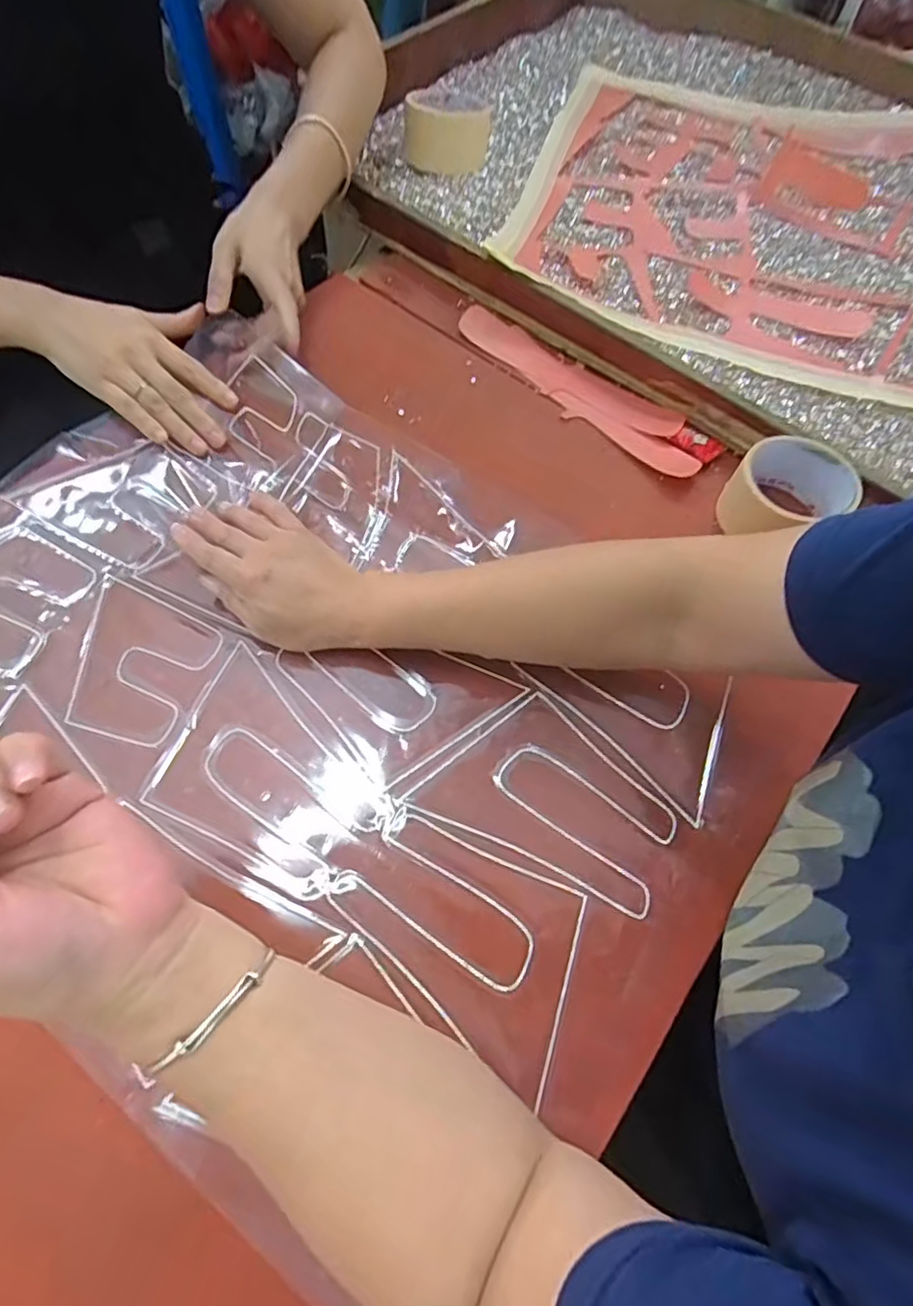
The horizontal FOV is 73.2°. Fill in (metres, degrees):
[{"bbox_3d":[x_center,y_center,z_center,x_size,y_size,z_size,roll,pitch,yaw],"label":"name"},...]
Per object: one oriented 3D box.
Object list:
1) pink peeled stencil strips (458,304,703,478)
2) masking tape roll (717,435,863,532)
[{"bbox_3d":[0.109,-0.242,0.558,0.261,0.014,0.056,39,69,14],"label":"pink peeled stencil strips"},{"bbox_3d":[0.261,-0.129,0.486,0.086,0.048,0.073,-30,70,-16],"label":"masking tape roll"}]

